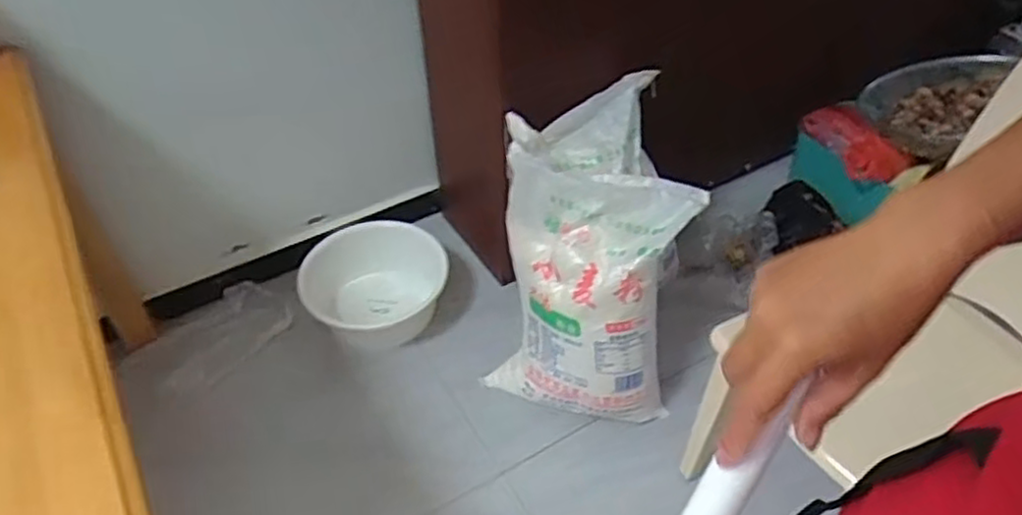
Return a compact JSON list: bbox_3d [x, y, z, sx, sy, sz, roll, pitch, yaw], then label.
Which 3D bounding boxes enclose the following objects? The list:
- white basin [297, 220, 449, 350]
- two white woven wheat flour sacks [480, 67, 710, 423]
[{"bbox_3d":[-0.327,0.056,1.761,0.285,0.147,0.305,-1,46,1],"label":"white basin"},{"bbox_3d":[0.177,-0.012,1.540,0.386,0.484,0.538,6,46,6],"label":"two white woven wheat flour sacks"}]

